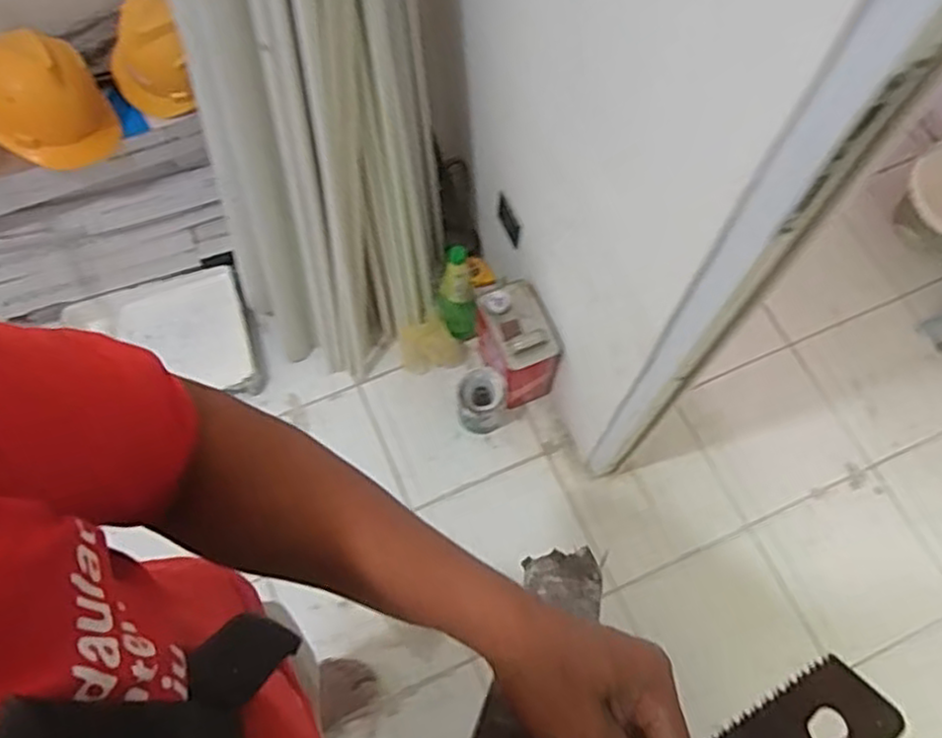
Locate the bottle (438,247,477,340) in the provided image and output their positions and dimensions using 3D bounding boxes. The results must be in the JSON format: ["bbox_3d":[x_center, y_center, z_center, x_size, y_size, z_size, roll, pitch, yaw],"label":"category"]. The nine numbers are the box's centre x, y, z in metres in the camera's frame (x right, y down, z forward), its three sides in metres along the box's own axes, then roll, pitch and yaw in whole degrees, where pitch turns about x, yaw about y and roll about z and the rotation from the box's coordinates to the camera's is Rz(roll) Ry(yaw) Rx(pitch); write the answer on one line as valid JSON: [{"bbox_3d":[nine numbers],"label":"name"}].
[{"bbox_3d":[-0.028,-0.143,1.470,0.072,0.318,0.055,-5,68,-2],"label":"bottle"}]

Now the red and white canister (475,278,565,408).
[{"bbox_3d":[0.092,-0.042,1.473,0.114,0.270,0.175,-19,69,-8],"label":"red and white canister"}]

